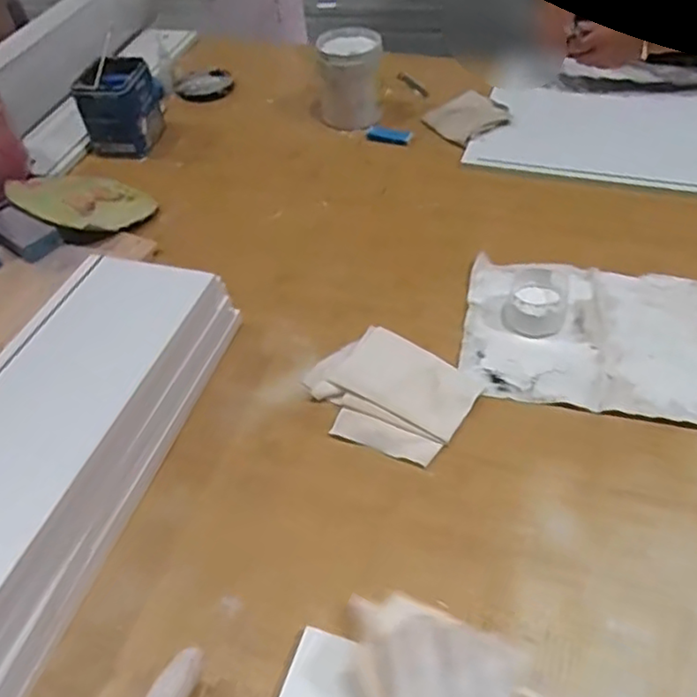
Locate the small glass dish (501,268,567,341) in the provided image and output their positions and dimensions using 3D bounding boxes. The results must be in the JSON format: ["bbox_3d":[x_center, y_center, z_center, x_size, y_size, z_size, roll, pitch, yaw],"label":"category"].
[{"bbox_3d":[0.204,-0.054,0.699,0.065,0.039,0.077,9,49,13],"label":"small glass dish"}]

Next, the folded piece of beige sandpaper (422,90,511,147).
[{"bbox_3d":[0.185,-0.358,0.997,0.110,0.014,0.108,-28,51,-20],"label":"folded piece of beige sandpaper"}]

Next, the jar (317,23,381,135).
[{"bbox_3d":[0.004,-0.419,1.013,0.100,0.119,0.099,-1,47,5],"label":"jar"}]

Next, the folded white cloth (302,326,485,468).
[{"bbox_3d":[0.041,0.042,0.641,0.151,0.015,0.125,25,54,26],"label":"folded white cloth"}]

